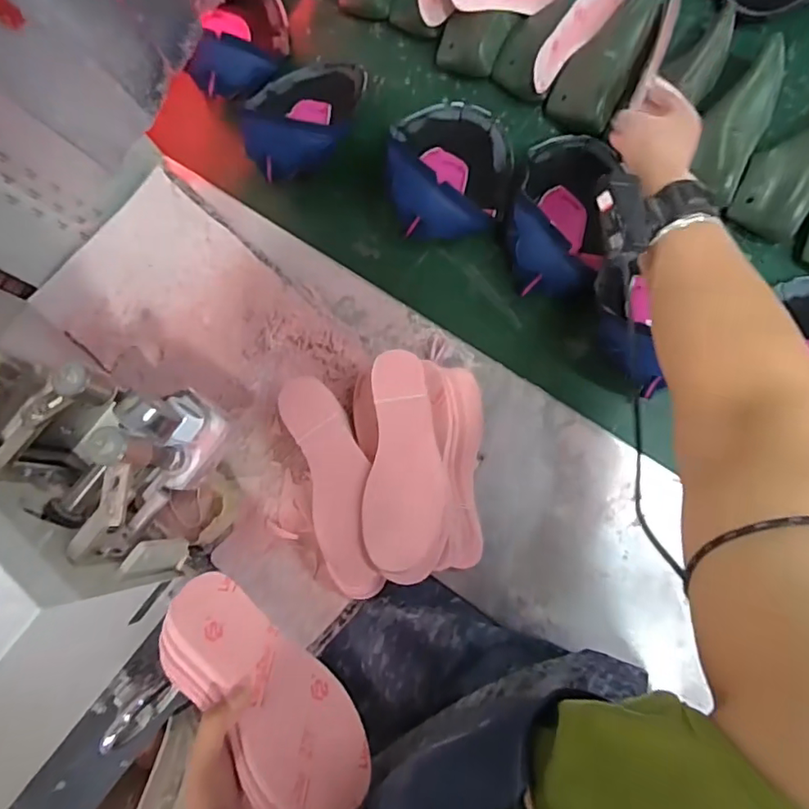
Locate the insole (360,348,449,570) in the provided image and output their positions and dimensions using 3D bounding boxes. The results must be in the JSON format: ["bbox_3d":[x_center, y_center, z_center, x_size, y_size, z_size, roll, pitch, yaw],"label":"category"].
[{"bbox_3d":[0.003,0.052,0.528,0.076,0.016,0.199,3,82,4],"label":"insole"}]

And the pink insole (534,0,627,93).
[{"bbox_3d":[0.220,-0.470,0.678,0.014,0.052,0.209,31,79,42],"label":"pink insole"}]

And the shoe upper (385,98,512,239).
[{"bbox_3d":[0.058,-0.293,0.672,0.146,0.100,0.193,1,82,4],"label":"shoe upper"}]

